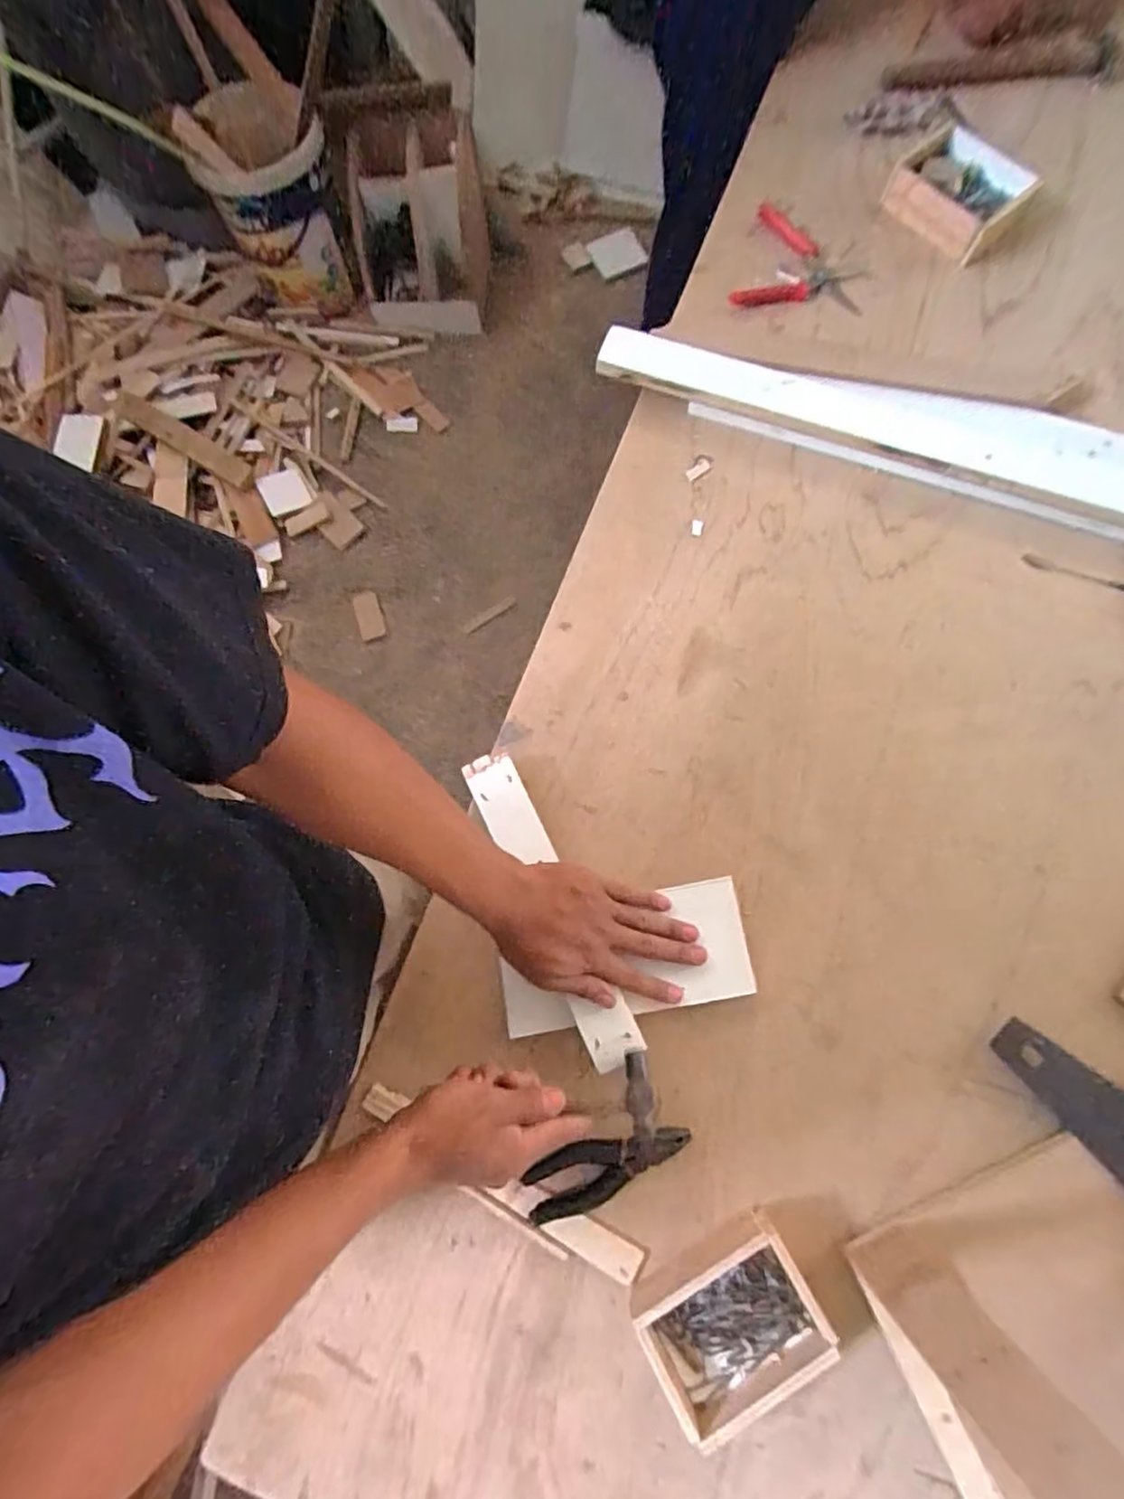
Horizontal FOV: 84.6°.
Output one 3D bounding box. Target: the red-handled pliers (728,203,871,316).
[{"bbox_3d":[0.298,-0.593,0.760,0.148,0.029,0.136,17,76,5],"label":"red-handled pliers"}]

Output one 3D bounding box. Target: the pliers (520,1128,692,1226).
[{"bbox_3d":[0.038,0.352,0.526,0.142,0.020,0.047,-23,77,-5],"label":"pliers"}]

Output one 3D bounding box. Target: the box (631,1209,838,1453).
[{"bbox_3d":[0.133,0.448,0.485,0.134,0.044,0.103,-27,77,-6],"label":"box"}]

